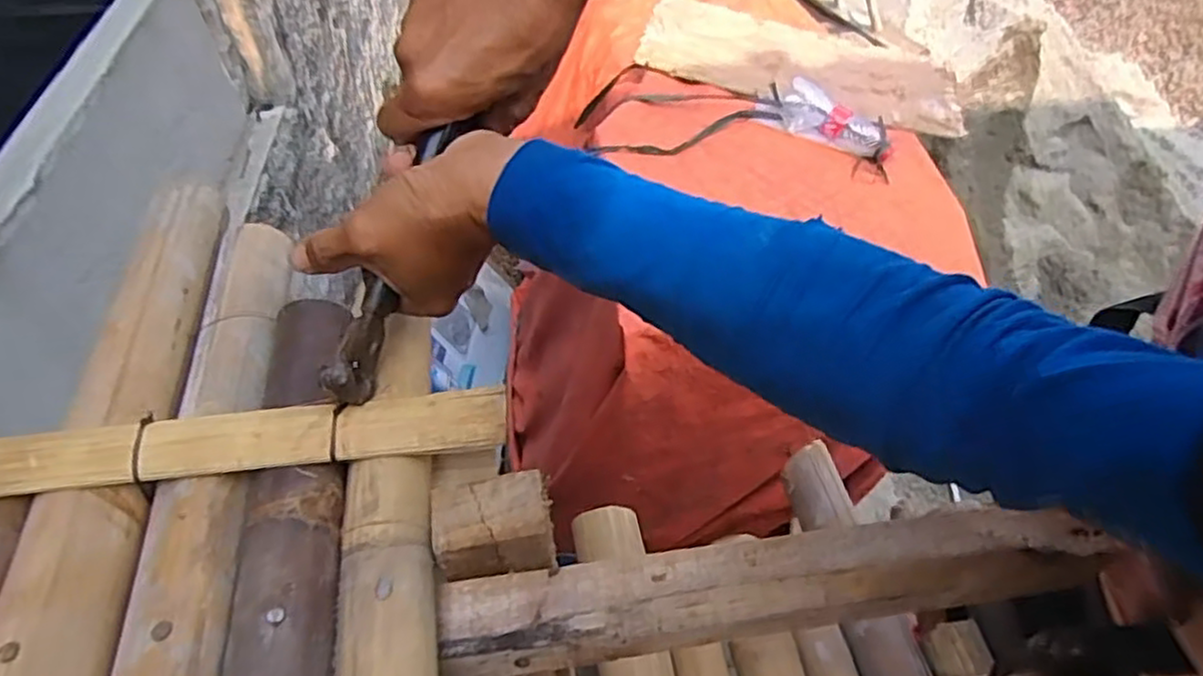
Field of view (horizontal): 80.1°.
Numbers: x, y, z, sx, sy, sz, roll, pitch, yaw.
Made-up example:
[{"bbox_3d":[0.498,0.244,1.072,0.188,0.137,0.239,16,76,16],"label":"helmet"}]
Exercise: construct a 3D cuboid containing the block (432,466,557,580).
[{"bbox_3d":[-0.058,0.100,0.383,0.061,0.034,0.041,-7,51,-4],"label":"block"}]

